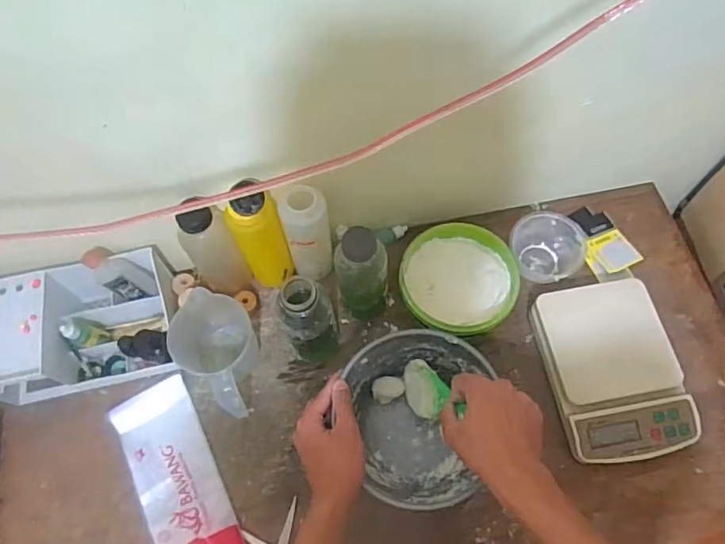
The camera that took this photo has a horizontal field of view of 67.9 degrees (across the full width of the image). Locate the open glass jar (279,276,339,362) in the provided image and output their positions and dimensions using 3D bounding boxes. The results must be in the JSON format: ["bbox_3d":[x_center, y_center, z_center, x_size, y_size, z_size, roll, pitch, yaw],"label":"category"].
[{"bbox_3d":[-0.066,0.064,0.675,0.068,0.178,0.060,-29,68,-11],"label":"open glass jar"}]

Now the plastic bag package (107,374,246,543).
[{"bbox_3d":[-0.232,0.262,0.672,0.097,0.027,0.259,-25,67,-9],"label":"plastic bag package"}]

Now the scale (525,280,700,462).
[{"bbox_3d":[0.321,0.125,0.696,0.154,0.049,0.217,-12,66,-3],"label":"scale"}]

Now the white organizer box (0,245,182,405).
[{"bbox_3d":[-0.377,0.074,0.734,0.233,0.106,0.159,-12,66,-3],"label":"white organizer box"}]

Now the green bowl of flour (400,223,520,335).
[{"bbox_3d":[0.132,0.015,0.749,0.154,0.060,0.149,-1,65,2],"label":"green bowl of flour"}]

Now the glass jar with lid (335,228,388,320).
[{"bbox_3d":[0.001,0.010,0.684,0.059,0.174,0.056,-1,65,2],"label":"glass jar with lid"}]

